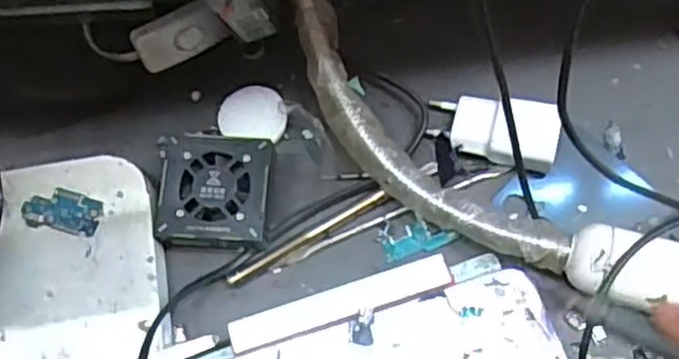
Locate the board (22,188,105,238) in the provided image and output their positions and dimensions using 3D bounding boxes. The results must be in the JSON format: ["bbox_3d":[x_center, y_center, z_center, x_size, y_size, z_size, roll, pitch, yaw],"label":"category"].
[{"bbox_3d":[-0.145,0.017,0.380,0.040,0.004,0.022,10,72,5],"label":"board"}]

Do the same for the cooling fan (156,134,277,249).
[{"bbox_3d":[-0.066,0.009,0.389,0.057,0.029,0.057,3,71,3],"label":"cooling fan"}]

